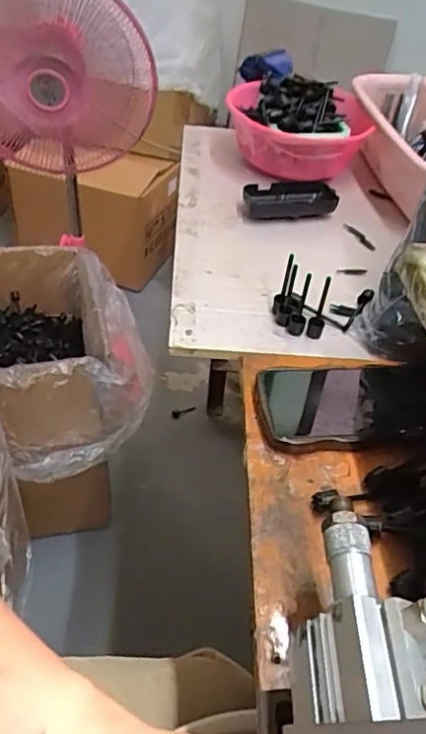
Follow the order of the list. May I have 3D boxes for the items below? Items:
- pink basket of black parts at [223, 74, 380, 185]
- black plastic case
[{"bbox_3d":[0.106,-0.308,0.755,0.180,0.088,0.150,9,44,3],"label":"pink basket of black parts"},{"bbox_3d":[0.090,-0.204,0.704,0.108,0.023,0.051,-6,45,-13],"label":"black plastic case"}]

